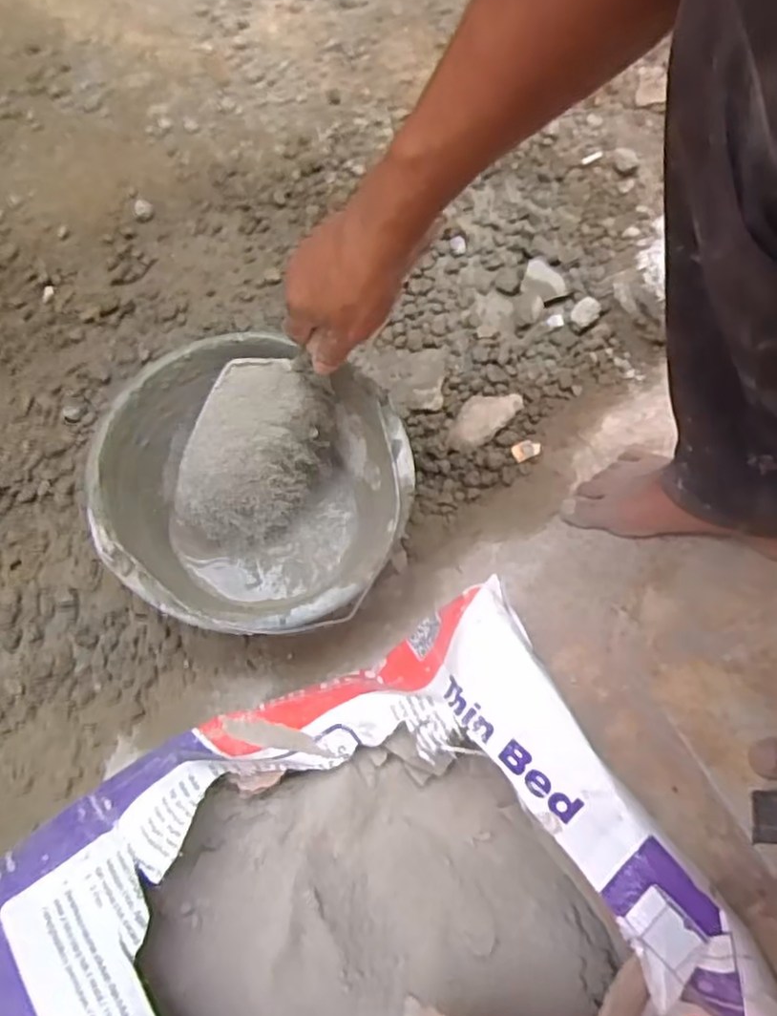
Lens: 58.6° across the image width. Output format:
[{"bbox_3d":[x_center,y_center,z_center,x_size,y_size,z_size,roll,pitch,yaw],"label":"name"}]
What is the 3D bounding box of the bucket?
[{"bbox_3d":[-0.112,-0.005,0.607,0.241,0.156,0.234,1,70,-2],"label":"bucket"}]

